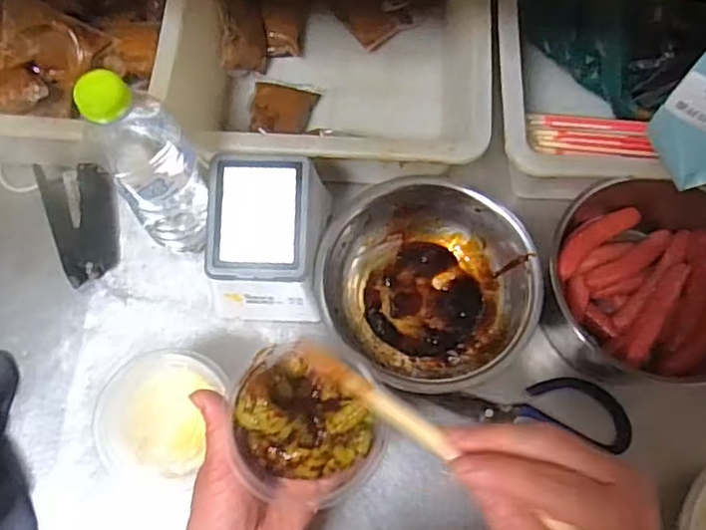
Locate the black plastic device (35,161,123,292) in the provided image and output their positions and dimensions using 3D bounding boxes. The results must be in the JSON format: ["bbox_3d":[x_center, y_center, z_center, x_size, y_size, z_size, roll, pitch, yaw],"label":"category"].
[{"bbox_3d":[-0.249,-0.045,0.587,0.058,0.034,0.114,-20,73,-7],"label":"black plastic device"}]

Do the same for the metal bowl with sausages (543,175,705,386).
[{"bbox_3d":[0.245,0.009,0.537,0.172,0.092,0.177,0,71,0],"label":"metal bowl with sausages"}]

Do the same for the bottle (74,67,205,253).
[{"bbox_3d":[-0.157,-0.073,0.497,0.063,0.226,0.058,0,71,0],"label":"bottle"}]

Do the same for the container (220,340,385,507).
[{"bbox_3d":[-0.028,0.100,0.412,0.092,0.069,0.095,0,73,1],"label":"container"}]

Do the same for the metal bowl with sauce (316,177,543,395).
[{"bbox_3d":[0.066,0.018,0.553,0.167,0.068,0.178,0,71,0],"label":"metal bowl with sauce"}]

